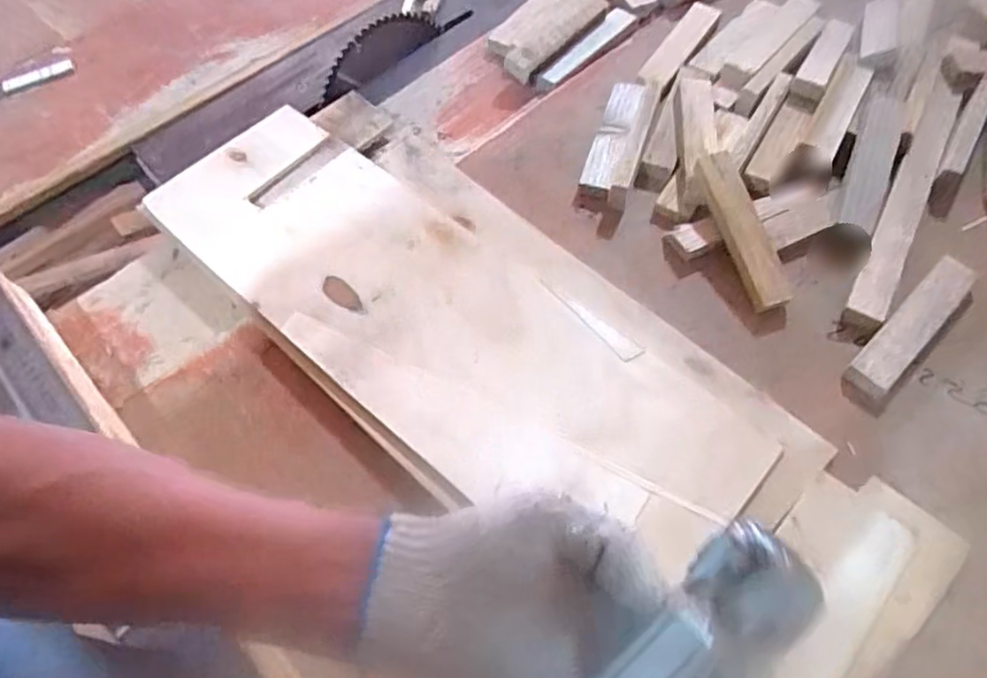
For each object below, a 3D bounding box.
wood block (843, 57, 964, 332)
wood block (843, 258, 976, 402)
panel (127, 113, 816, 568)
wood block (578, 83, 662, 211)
[{"bbox_3d":[0.397,-0.138,0.608,0.036,0.024,0.318,27,66,16],"label":"wood block"},{"bbox_3d":[0.361,-0.013,0.545,0.165,0.016,0.033,-41,67,-18],"label":"wood block"},{"bbox_3d":[-0.047,-0.029,0.587,0.639,0.015,0.251,39,70,22],"label":"panel"},{"bbox_3d":[0.135,-0.213,0.670,0.054,0.034,0.156,16,63,11],"label":"wood block"}]

